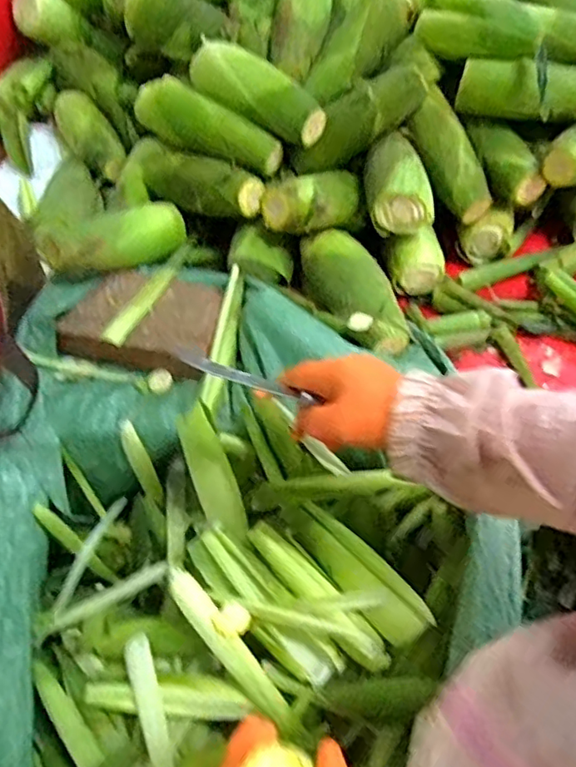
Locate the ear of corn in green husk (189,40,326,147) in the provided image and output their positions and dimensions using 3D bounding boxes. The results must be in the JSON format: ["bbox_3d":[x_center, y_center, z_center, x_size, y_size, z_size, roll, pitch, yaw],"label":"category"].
[{"bbox_3d":[-0.041,-0.375,0.746,0.079,0.062,0.198,-41,62,-21],"label":"ear of corn in green husk"}]

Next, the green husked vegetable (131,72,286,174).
[{"bbox_3d":[-0.100,-0.336,0.763,0.203,0.055,0.062,25,61,3],"label":"green husked vegetable"}]

